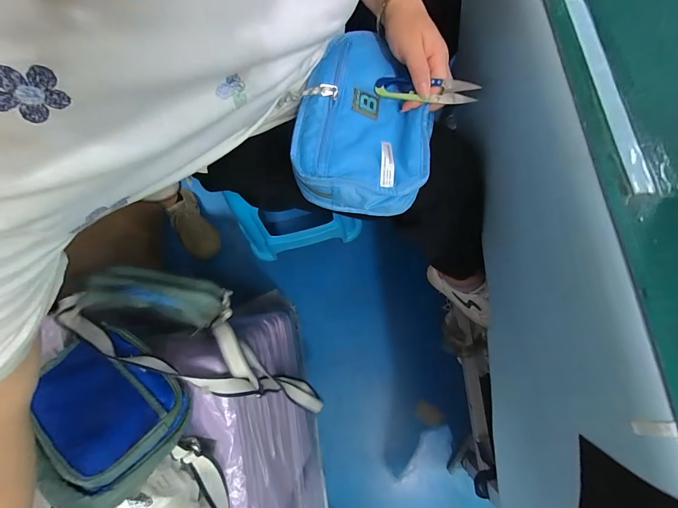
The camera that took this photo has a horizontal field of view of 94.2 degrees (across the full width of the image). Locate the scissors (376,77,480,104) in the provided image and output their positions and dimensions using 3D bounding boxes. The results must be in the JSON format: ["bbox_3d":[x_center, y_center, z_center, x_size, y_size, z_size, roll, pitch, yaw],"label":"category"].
[{"bbox_3d":[0.102,-0.198,0.376,0.119,0.016,0.029,13,76,20],"label":"scissors"}]

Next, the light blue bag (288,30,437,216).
[{"bbox_3d":[0.031,-0.165,0.398,0.156,0.064,0.211,6,76,3],"label":"light blue bag"}]

